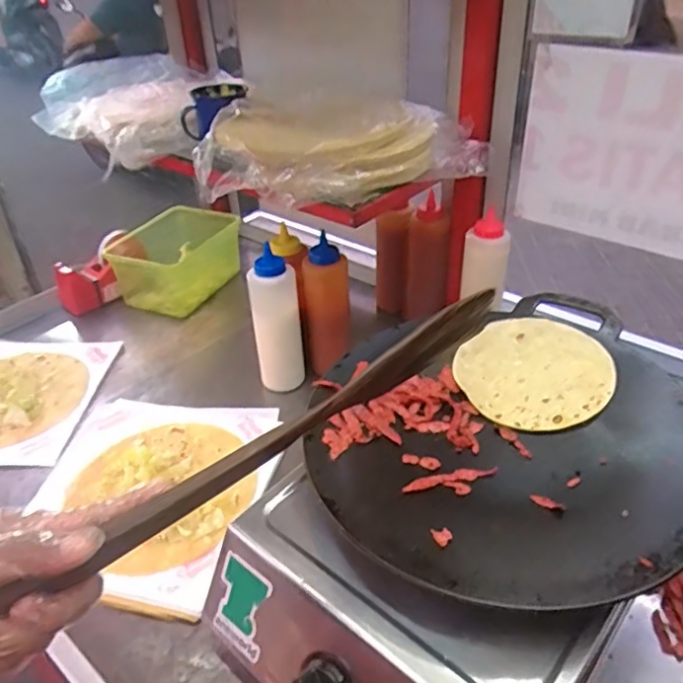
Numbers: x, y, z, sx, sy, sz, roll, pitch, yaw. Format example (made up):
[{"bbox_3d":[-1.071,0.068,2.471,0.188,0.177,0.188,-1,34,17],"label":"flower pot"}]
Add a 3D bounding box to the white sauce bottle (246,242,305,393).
[{"bbox_3d":[-0.085,-0.020,0.785,0.064,0.196,0.052,1,37,3],"label":"white sauce bottle"}]

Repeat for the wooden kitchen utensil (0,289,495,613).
[{"bbox_3d":[-0.060,0.078,0.384,0.416,0.044,0.011,-31,45,-20],"label":"wooden kitchen utensil"}]

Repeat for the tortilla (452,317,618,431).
[{"bbox_3d":[0.186,0.027,0.580,0.143,0.007,0.143,-6,41,5],"label":"tortilla"}]

